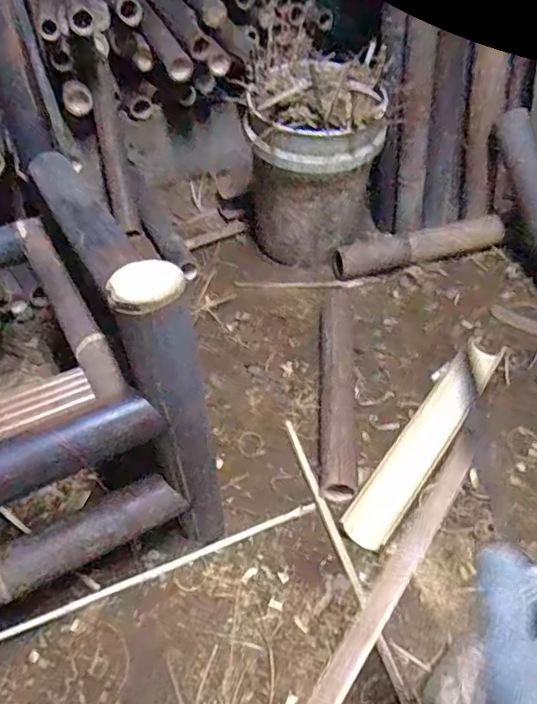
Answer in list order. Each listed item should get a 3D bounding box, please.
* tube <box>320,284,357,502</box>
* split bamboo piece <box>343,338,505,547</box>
[{"bbox_3d":[0.134,0.035,1.020,0.071,0.063,0.525,2,44,6],"label":"tube"},{"bbox_3d":[0.277,0.139,0.922,0.078,0.039,0.460,27,52,28],"label":"split bamboo piece"}]

